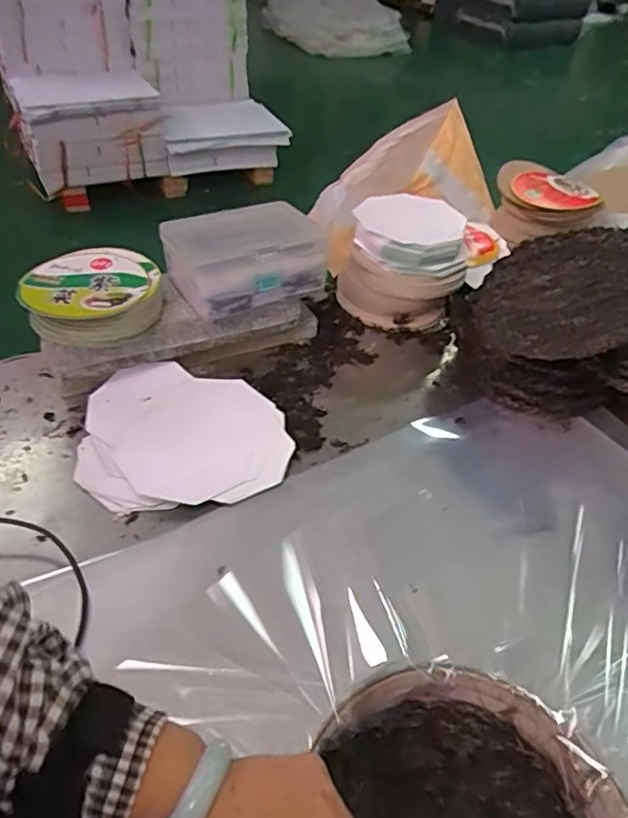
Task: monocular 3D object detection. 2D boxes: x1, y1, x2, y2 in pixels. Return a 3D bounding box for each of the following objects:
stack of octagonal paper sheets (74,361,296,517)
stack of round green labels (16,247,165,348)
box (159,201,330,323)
[{"bbox_3d":[-0.143,0.024,0.683,0.217,0.022,0.201,-3,44,-9],"label":"stack of octagonal paper sheets"},{"bbox_3d":[-0.249,-0.131,0.704,0.143,0.042,0.142,-5,44,-11],"label":"stack of round green labels"},{"bbox_3d":[-0.087,-0.192,0.763,0.175,0.085,0.118,-19,48,-24],"label":"box"}]

